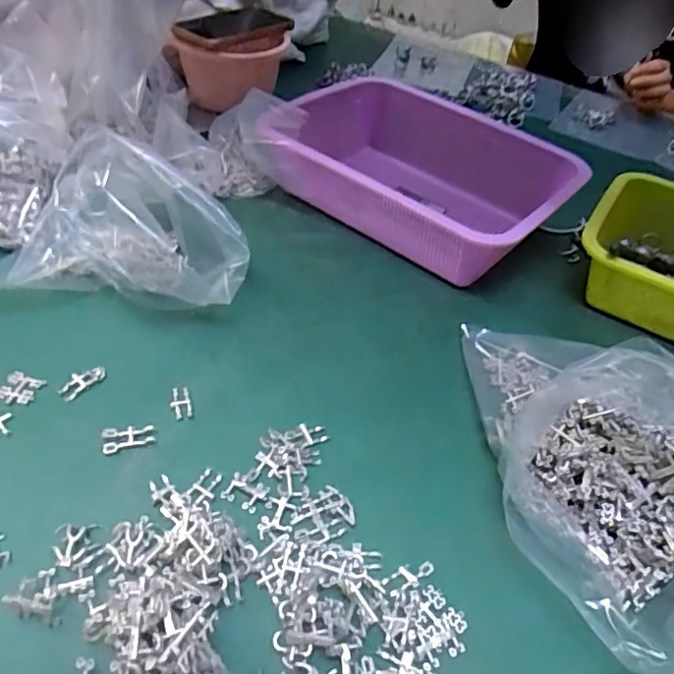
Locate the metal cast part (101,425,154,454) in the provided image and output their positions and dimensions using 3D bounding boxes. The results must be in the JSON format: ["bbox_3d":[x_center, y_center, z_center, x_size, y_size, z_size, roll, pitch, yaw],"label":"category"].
[{"bbox_3d":[-0.143,0.069,0.404,0.033,0.011,0.016,-11,47,-18],"label":"metal cast part"}]

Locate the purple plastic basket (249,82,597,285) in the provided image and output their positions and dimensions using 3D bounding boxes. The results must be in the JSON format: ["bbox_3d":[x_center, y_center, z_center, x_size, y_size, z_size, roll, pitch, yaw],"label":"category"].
[{"bbox_3d":[0.080,-0.163,0.612,0.290,0.097,0.204,32,50,23],"label":"purple plastic basket"}]

